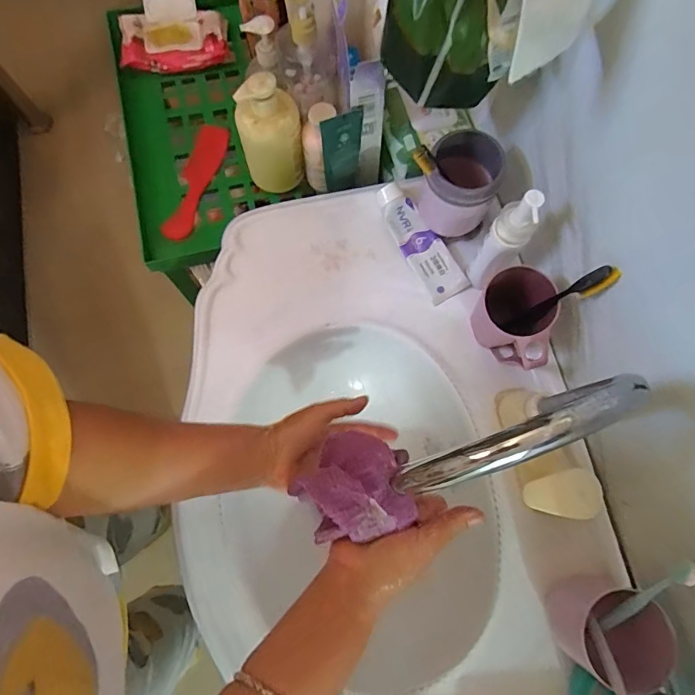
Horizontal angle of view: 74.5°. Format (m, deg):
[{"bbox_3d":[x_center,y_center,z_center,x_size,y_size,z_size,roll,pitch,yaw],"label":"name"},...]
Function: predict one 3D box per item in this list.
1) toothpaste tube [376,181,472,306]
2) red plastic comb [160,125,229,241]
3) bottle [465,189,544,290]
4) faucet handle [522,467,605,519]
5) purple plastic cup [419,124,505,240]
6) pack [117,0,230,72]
[{"bbox_3d":[0.095,-0.139,0.599,0.052,0.026,0.166,-30,78,-8],"label":"toothpaste tube"},{"bbox_3d":[-0.248,-0.274,0.746,0.052,0.013,0.219,15,76,3],"label":"red plastic comb"},{"bbox_3d":[0.170,-0.114,0.509,0.038,0.167,0.034,35,78,8],"label":"bottle"},{"bbox_3d":[0.215,0.147,0.451,0.074,0.011,0.046,-13,76,-4],"label":"faucet handle"},{"bbox_3d":[0.131,-0.191,0.543,0.087,0.113,0.091,21,76,5],"label":"purple plastic cup"},{"bbox_3d":[-0.302,-0.550,0.800,0.178,0.037,0.151,-7,76,-2],"label":"pack"}]

